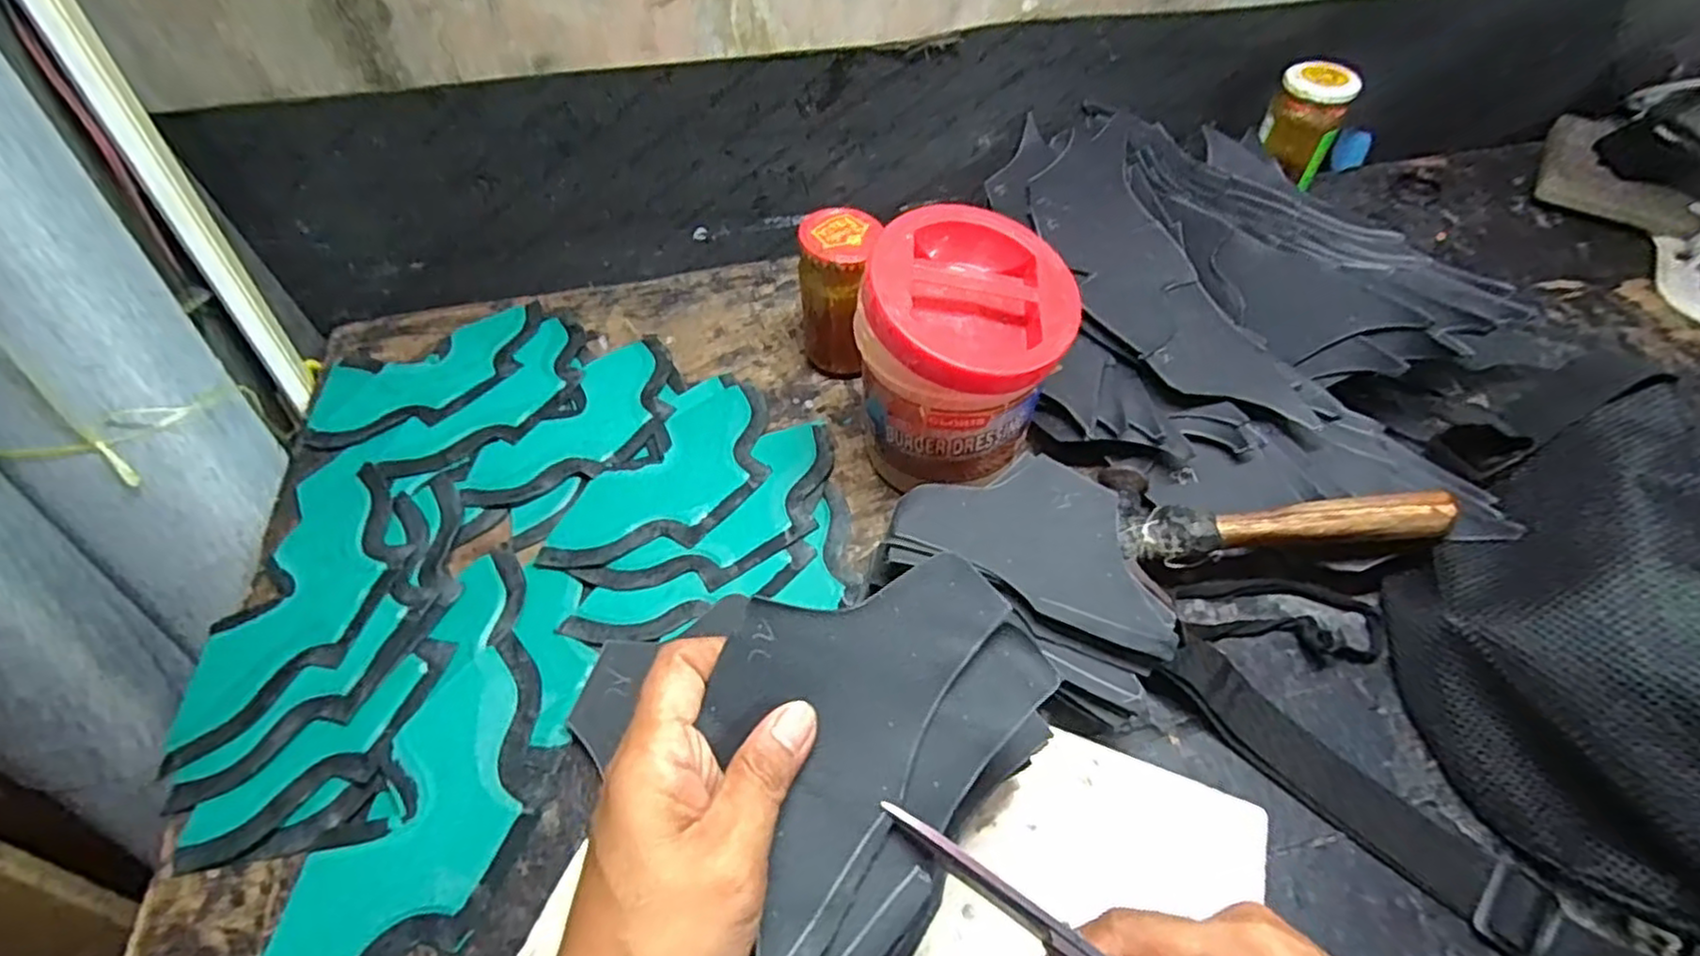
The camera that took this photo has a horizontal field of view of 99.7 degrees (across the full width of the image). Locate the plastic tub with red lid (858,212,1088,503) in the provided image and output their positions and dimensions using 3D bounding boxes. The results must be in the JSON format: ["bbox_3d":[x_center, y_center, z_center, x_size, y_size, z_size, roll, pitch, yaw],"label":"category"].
[{"bbox_3d":[0.070,-0.071,0.441,0.109,0.136,0.111,0,54,0],"label":"plastic tub with red lid"}]

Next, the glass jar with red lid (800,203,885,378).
[{"bbox_3d":[-0.006,-0.134,0.528,0.055,0.110,0.058,0,54,0],"label":"glass jar with red lid"}]

